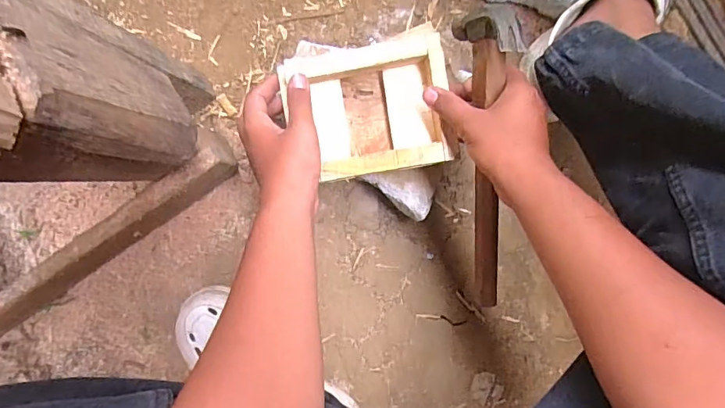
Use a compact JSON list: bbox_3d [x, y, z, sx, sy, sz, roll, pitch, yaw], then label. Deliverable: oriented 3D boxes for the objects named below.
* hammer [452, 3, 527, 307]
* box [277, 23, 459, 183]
[{"bbox_3d":[0.117,-0.038,0.441,0.035,0.085,0.278,-3,103,-3],"label":"hammer"},{"bbox_3d":[0.009,-0.096,0.457,0.150,0.046,0.129,-10,94,-2],"label":"box"}]

